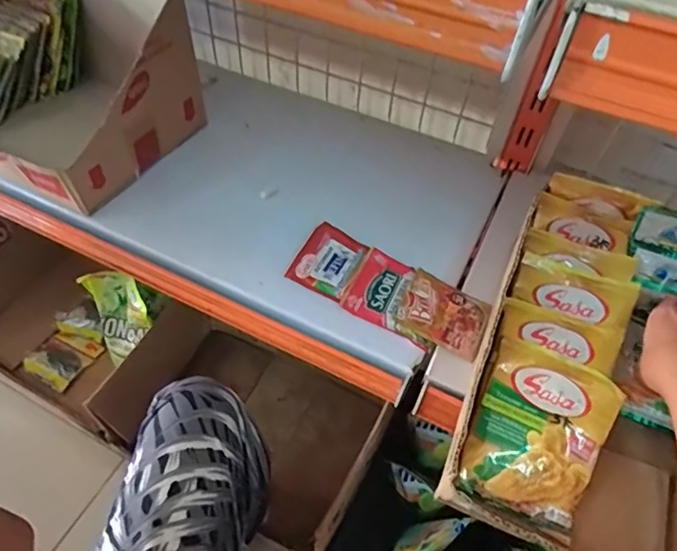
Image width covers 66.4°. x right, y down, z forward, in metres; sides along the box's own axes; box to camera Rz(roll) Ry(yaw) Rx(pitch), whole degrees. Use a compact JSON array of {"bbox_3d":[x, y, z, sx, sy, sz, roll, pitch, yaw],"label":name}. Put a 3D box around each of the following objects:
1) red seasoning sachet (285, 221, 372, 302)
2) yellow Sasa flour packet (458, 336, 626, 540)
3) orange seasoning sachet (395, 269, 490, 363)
[{"bbox_3d":[-0.010,-0.015,0.540,0.063,0.009,0.081,22,55,14],"label":"red seasoning sachet"},{"bbox_3d":[0.159,0.124,0.408,0.095,0.014,0.127,21,72,11],"label":"yellow Sasa flour packet"},{"bbox_3d":[0.106,0.036,0.511,0.083,0.016,0.073,21,55,13],"label":"orange seasoning sachet"}]

